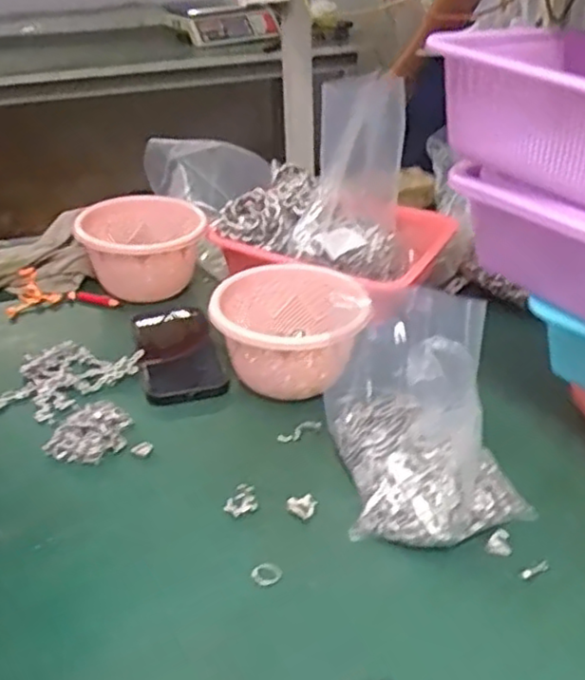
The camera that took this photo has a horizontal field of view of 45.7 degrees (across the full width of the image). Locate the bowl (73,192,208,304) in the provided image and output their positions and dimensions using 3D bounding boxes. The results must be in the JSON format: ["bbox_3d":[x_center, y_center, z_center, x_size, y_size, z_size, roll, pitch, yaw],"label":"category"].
[{"bbox_3d":[-0.177,-0.103,0.843,0.145,0.103,0.134,-11,33,-12],"label":"bowl"}]

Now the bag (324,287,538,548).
[{"bbox_3d":[0.107,0.055,0.554,0.149,0.121,0.175,-2,32,0],"label":"bag"}]

